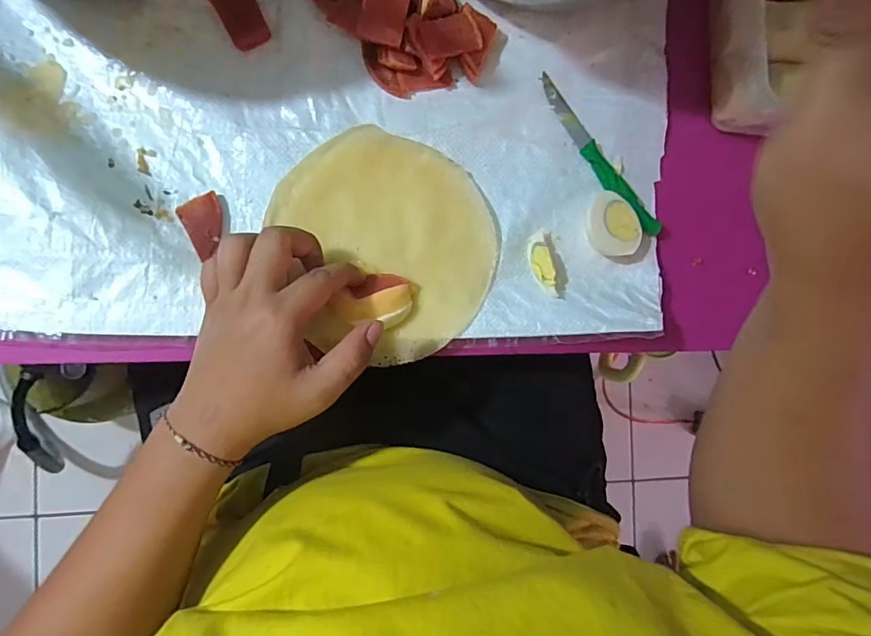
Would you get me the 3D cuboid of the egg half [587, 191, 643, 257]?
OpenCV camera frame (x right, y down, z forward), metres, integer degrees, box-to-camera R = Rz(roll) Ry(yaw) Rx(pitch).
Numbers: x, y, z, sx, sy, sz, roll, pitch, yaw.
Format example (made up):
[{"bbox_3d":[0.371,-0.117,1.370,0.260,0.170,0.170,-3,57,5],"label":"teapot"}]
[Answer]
[{"bbox_3d":[0.136,-0.071,0.382,0.042,0.019,0.050,-36,94,-7],"label":"egg half"}]

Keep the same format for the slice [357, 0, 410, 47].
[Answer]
[{"bbox_3d":[-0.034,-0.218,0.341,0.031,0.004,0.048,9,106,-23],"label":"slice"}]

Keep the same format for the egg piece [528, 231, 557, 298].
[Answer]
[{"bbox_3d":[0.083,-0.041,0.380,0.013,0.015,0.049,-16,91,-8],"label":"egg piece"}]

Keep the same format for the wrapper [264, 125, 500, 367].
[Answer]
[{"bbox_3d":[-0.032,-0.056,0.370,0.151,0.012,0.169,-23,92,-7],"label":"wrapper"}]

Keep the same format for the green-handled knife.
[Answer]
[{"bbox_3d":[0.128,-0.125,0.385,0.019,0.008,0.149,-39,94,-7],"label":"green-handled knife"}]

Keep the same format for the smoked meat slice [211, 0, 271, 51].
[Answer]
[{"bbox_3d":[-0.140,-0.221,0.355,0.028,0.009,0.045,-30,93,-7],"label":"smoked meat slice"}]

